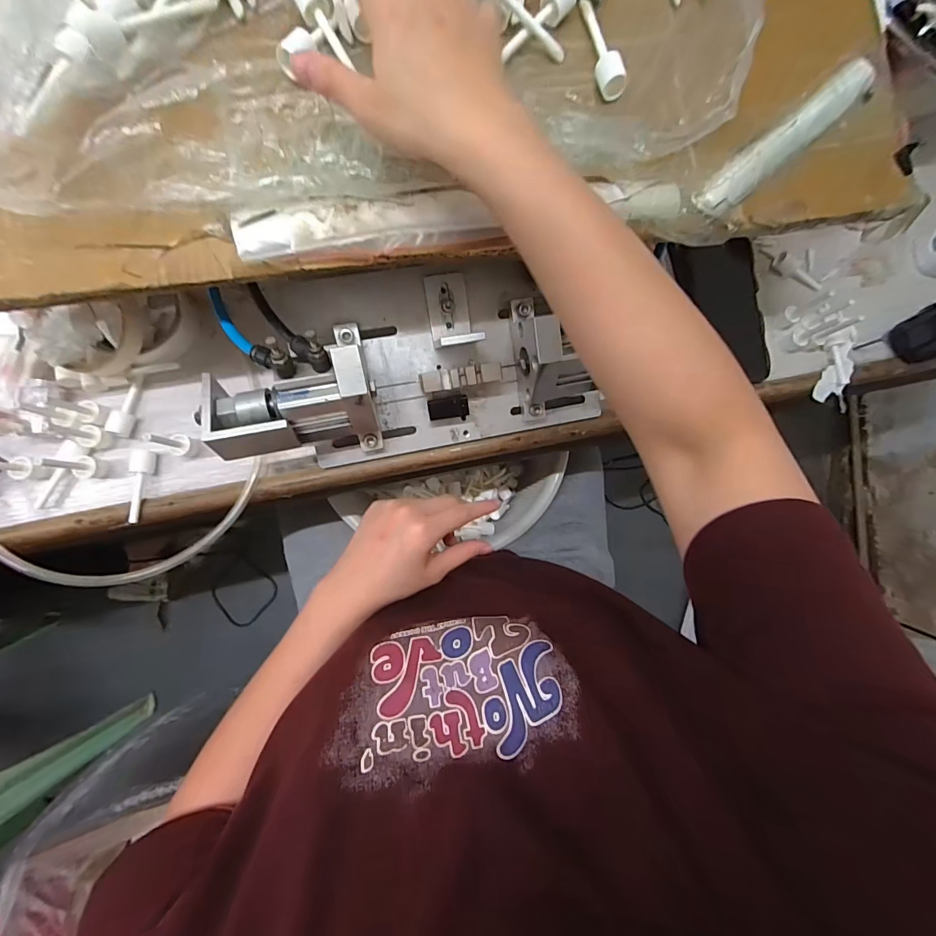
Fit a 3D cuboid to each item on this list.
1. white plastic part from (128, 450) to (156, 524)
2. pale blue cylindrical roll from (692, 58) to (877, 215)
[{"bbox_3d":[-0.293,0.016,0.376,0.017,0.015,0.064,4,85,-7],"label":"white plastic part"},{"bbox_3d":[0.233,-0.241,0.307,0.171,0.017,0.027,-40,92,-8],"label":"pale blue cylindrical roll"}]

